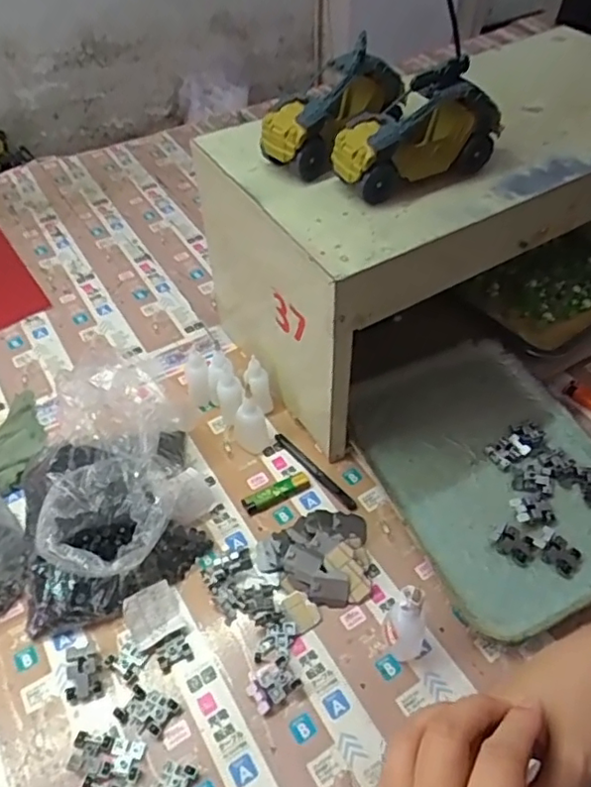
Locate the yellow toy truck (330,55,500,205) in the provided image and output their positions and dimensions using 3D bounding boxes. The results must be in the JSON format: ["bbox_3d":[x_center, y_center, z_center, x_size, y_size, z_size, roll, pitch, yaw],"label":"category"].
[{"bbox_3d":[0.114,-0.253,0.554,0.151,0.096,0.071,-28,57,-21],"label":"yellow toy truck"}]

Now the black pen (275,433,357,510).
[{"bbox_3d":[0.024,0.091,0.702,0.016,0.008,0.133,-33,58,-26],"label":"black pen"}]

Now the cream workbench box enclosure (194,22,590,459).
[{"bbox_3d":[0.242,-0.227,0.782,0.654,0.305,0.283,-23,54,-20],"label":"cream workbench box enclosure"}]

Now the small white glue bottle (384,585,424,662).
[{"bbox_3d":[0.101,0.208,0.538,0.041,0.098,0.033,29,55,21],"label":"small white glue bottle"}]

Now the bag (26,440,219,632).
[{"bbox_3d":[-0.190,0.131,0.619,0.185,0.073,0.187,-9,50,-9],"label":"bag"}]

